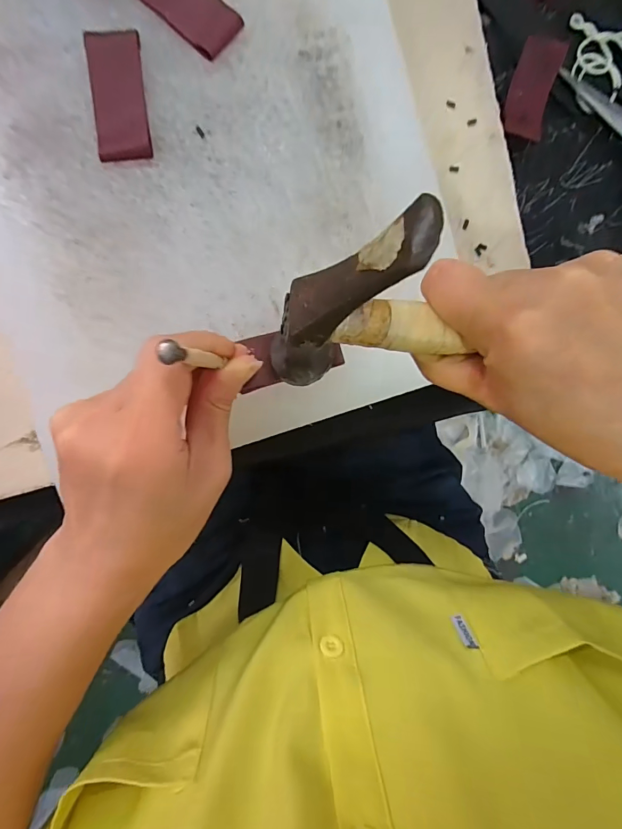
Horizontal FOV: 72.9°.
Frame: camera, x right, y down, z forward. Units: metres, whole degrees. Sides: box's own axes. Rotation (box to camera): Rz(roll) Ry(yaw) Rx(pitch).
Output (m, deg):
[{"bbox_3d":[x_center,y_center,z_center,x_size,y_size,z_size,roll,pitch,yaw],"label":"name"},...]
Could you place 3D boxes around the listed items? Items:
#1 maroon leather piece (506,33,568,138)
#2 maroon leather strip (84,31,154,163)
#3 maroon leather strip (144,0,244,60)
[{"bbox_3d":[0.146,-0.214,0.282,0.027,0.018,0.059,14,93,-8],"label":"maroon leather piece"},{"bbox_3d":[-0.100,-0.164,0.219,0.027,0.006,0.060,-5,96,-7],"label":"maroon leather strip"},{"bbox_3d":[-0.068,-0.216,0.218,0.061,0.006,0.028,39,89,-9],"label":"maroon leather strip"}]

